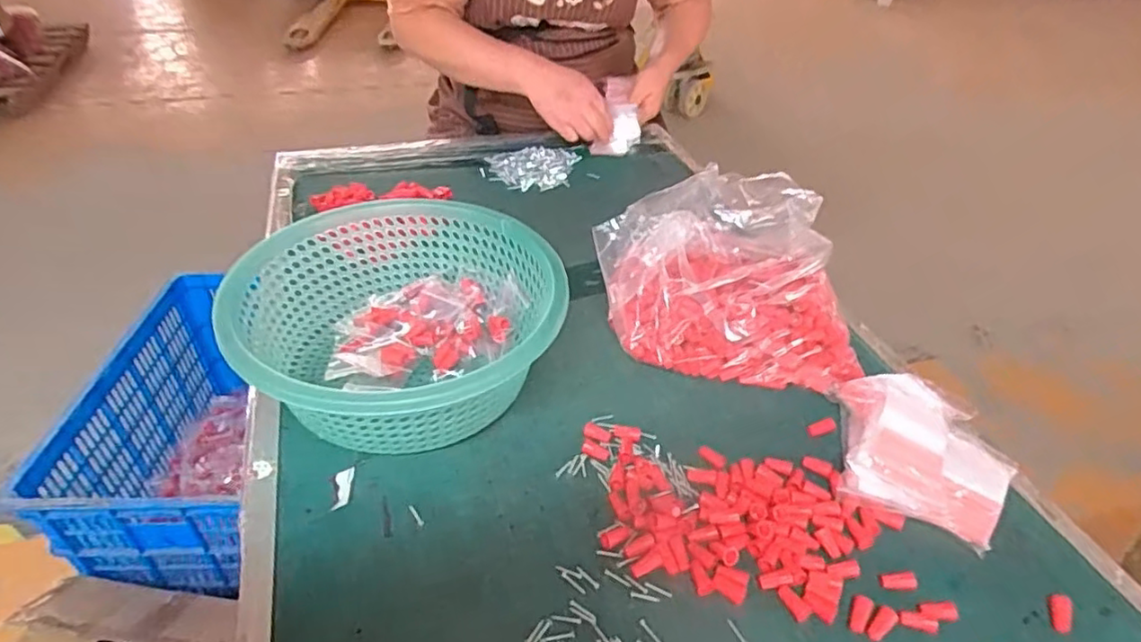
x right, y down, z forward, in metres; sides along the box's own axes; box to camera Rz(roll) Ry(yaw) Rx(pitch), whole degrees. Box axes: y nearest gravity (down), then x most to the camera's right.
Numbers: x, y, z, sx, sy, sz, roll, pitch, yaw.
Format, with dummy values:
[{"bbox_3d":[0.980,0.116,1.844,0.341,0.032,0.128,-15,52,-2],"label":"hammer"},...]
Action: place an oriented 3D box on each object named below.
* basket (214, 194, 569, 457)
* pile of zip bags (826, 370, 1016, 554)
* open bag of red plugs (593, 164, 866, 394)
[{"bbox_3d":[-0.141,0.006,0.552,0.251,0.109,0.266,-8,40,-15],"label":"basket"},{"bbox_3d":[0.295,0.097,0.525,0.138,0.039,0.165,17,40,16],"label":"pile of zip bags"},{"bbox_3d":[0.151,-0.054,0.647,0.241,0.114,0.240,2,38,-3],"label":"open bag of red plugs"}]

